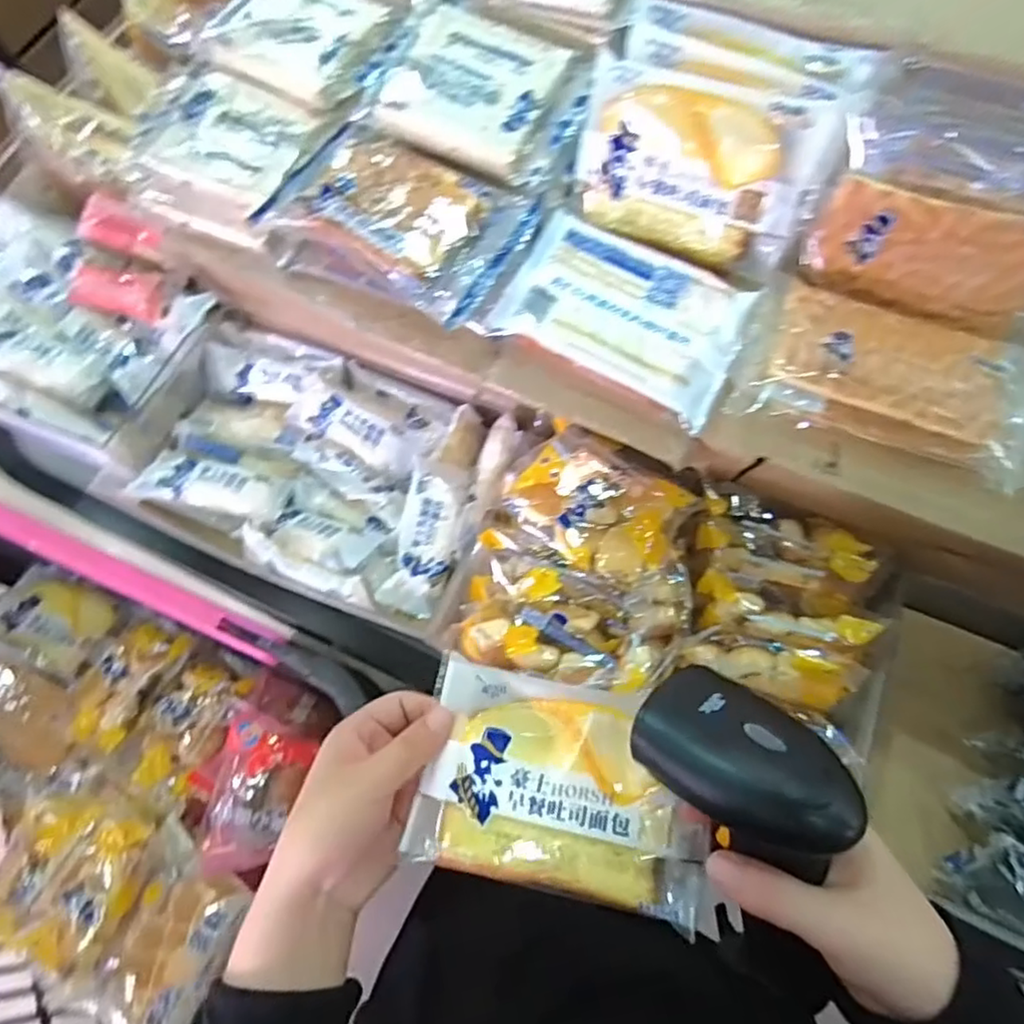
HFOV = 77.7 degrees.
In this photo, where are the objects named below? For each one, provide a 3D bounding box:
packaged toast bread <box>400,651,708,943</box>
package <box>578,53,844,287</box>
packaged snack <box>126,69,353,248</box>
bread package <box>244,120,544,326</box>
[{"bbox_3d":[0.024,0.134,0.316,0.138,0.026,0.095,11,70,5],"label":"packaged toast bread"},{"bbox_3d":[0.116,-0.218,0.406,0.147,0.099,0.040,19,35,11],"label":"package"},{"bbox_3d":[-0.197,-0.250,0.444,0.143,0.036,0.104,26,72,10],"label":"packaged snack"},{"bbox_3d":[-0.077,-0.188,0.416,0.160,0.038,0.101,26,72,10],"label":"bread package"}]

